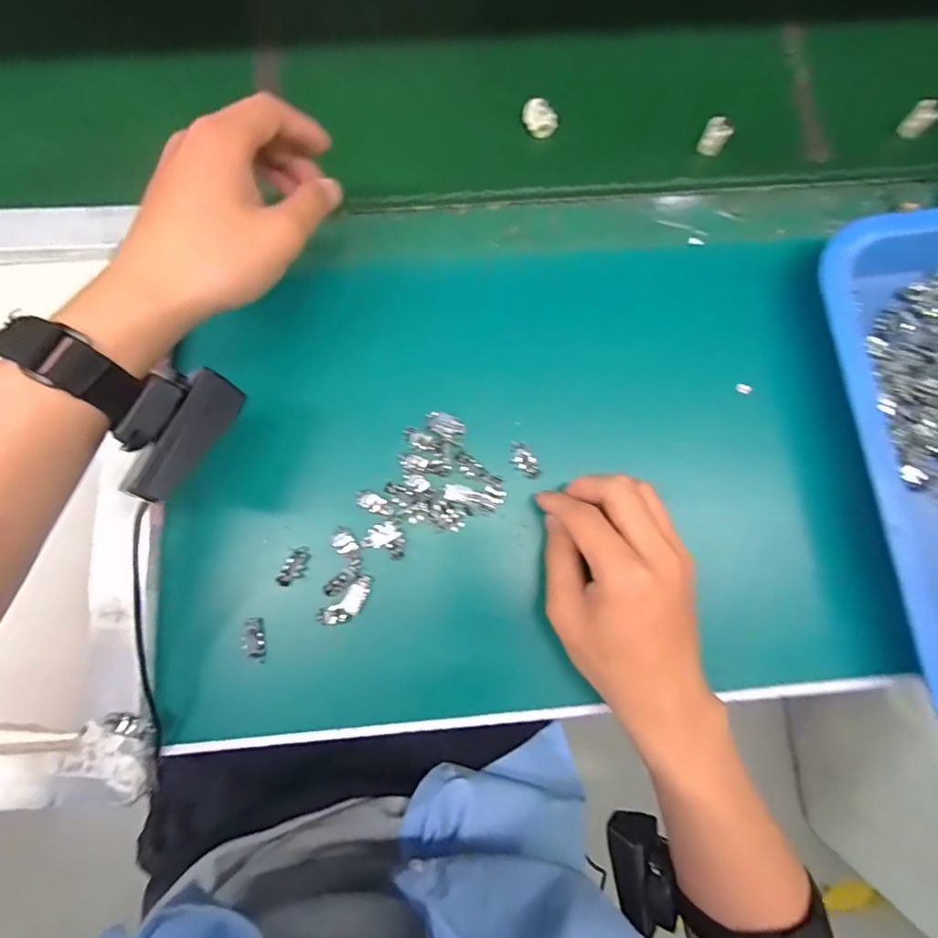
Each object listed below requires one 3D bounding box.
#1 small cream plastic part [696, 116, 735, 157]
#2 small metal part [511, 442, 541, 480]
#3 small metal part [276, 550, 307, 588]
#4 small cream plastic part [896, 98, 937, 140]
[{"bbox_3d":[0.179,-0.241,0.392,0.019,0.021,0.016,31,81,4],"label":"small cream plastic part"},{"bbox_3d":[0.037,-0.006,0.356,0.012,0.008,0.027,-42,83,-7],"label":"small metal part"},{"bbox_3d":[-0.112,0.063,0.340,0.011,0.006,0.024,28,68,4],"label":"small metal part"},{"bbox_3d":[0.337,-0.261,0.402,0.018,0.019,0.019,0,80,-1],"label":"small cream plastic part"}]

